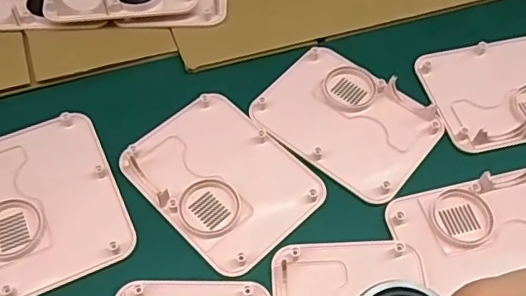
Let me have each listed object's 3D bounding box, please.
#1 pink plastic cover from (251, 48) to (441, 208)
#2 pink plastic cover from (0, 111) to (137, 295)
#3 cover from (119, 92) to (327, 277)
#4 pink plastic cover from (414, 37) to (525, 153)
[{"bbox_3d":[0.064,-0.023,0.422,0.124,0.010,0.096,35,62,19],"label":"pink plastic cover"},{"bbox_3d":[-0.148,0.035,0.376,0.096,0.010,0.122,-21,60,-15],"label":"pink plastic cover"},{"bbox_3d":[-0.029,0.019,0.390,0.094,0.008,0.124,-39,66,-24],"label":"cover"},{"bbox_3d":[0.194,-0.048,0.439,0.124,0.010,0.093,-12,58,-10],"label":"pink plastic cover"}]

